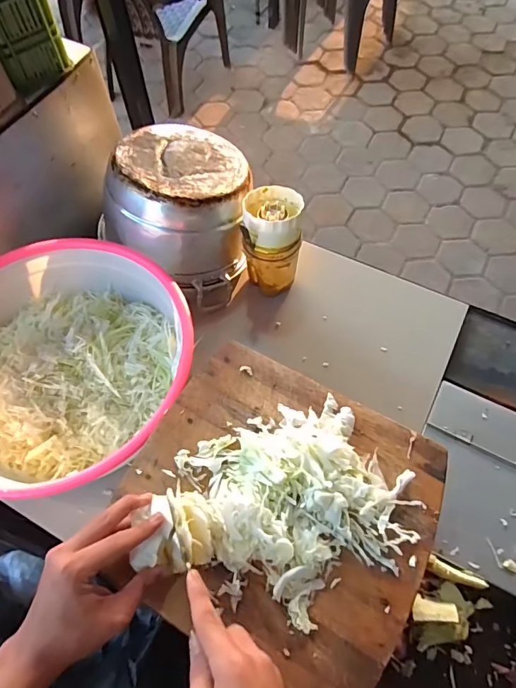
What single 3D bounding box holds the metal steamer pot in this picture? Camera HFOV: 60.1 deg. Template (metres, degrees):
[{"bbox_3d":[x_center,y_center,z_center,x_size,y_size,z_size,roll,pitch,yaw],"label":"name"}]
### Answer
[{"bbox_3d":[-0.107,-0.213,0.700,0.206,0.183,0.209,-1,62,1],"label":"metal steamer pot"}]

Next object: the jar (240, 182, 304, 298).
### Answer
[{"bbox_3d":[0.021,-0.157,0.684,0.080,0.153,0.095,0,62,1],"label":"jar"}]

